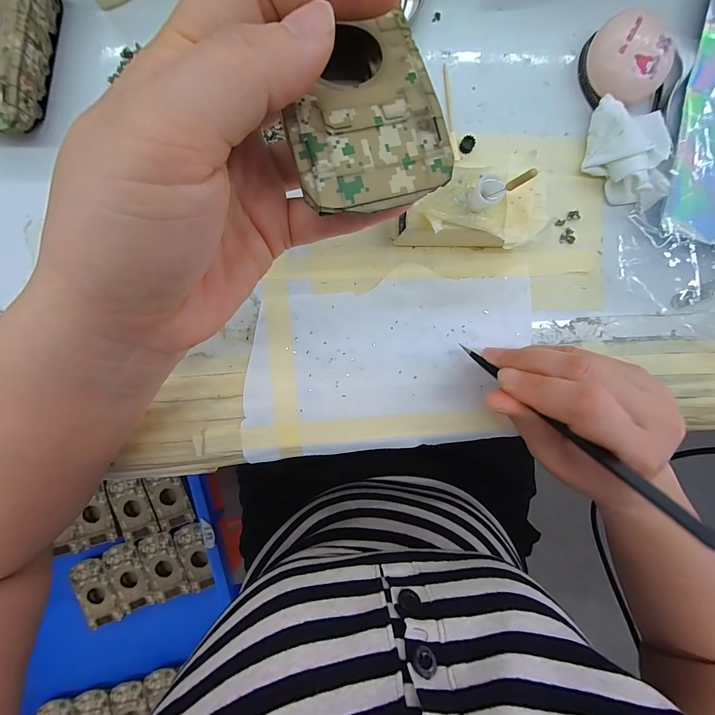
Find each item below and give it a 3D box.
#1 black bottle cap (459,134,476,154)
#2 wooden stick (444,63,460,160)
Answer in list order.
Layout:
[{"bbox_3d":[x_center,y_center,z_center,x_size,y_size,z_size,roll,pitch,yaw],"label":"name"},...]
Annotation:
[{"bbox_3d":[0.069,-0.133,0.206,0.009,0.006,0.009,0,92,-4],"label":"black bottle cap"},{"bbox_3d":[0.058,-0.154,0.205,0.005,0.004,0.058,-9,94,-2],"label":"wooden stick"}]

